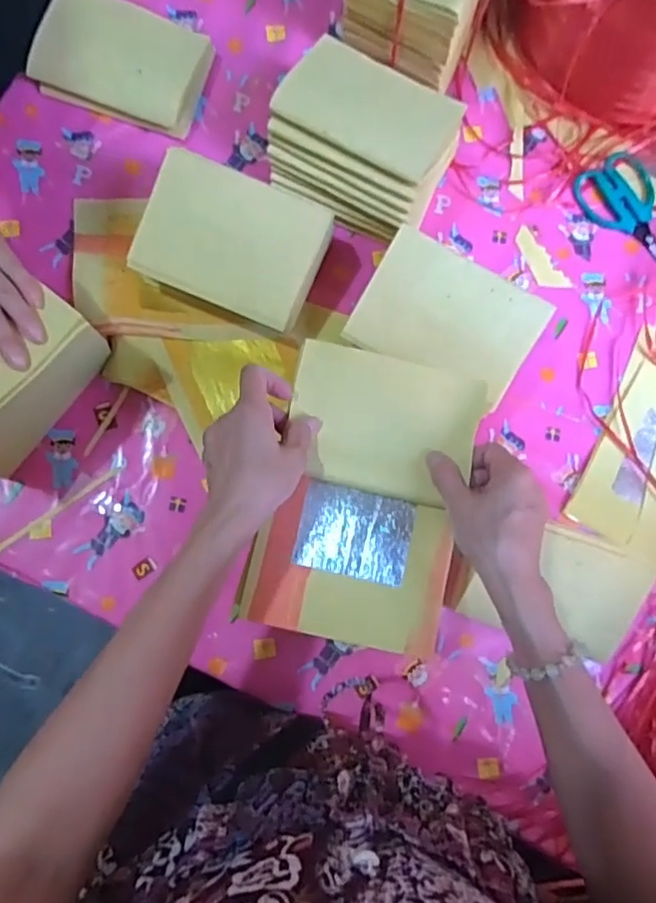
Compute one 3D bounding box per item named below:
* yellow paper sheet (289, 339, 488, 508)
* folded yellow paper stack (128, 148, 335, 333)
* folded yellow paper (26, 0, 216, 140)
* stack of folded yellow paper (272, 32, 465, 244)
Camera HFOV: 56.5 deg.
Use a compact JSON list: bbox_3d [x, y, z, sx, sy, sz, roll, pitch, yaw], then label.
[{"bbox_3d":[0.045,-0.024,0.509,0.153,0.014,0.116,14,81,0],"label":"yellow paper sheet"},{"bbox_3d":[-0.092,-0.199,0.594,0.163,0.083,0.119,20,81,1],"label":"folded yellow paper stack"},{"bbox_3d":[-0.219,-0.410,0.643,0.166,0.066,0.094,19,81,0],"label":"folded yellow paper"},{"bbox_3d":[0.035,-0.310,0.624,0.171,0.097,0.140,23,81,1],"label":"stack of folded yellow paper"}]

